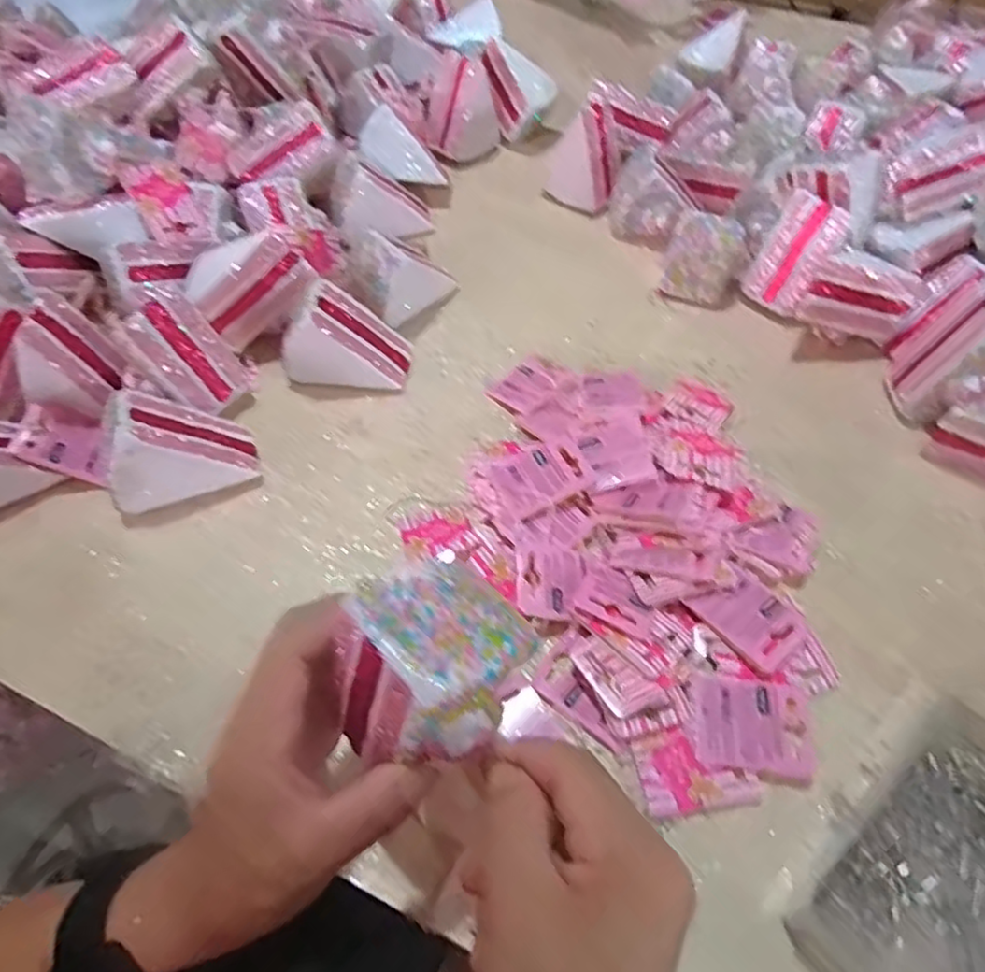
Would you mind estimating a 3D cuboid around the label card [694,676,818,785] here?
[{"bbox_3d":[0.142,0.130,0.357,0.063,0.009,0.048,7,54,2],"label":"label card"}]

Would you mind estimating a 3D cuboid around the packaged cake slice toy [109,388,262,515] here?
[{"bbox_3d":[-0.203,-0.029,0.427,0.083,0.056,0.055,-14,56,-12],"label":"packaged cake slice toy"}]

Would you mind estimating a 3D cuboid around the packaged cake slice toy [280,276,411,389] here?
[{"bbox_3d":[-0.108,-0.114,0.495,0.087,0.062,0.056,1,54,-2],"label":"packaged cake slice toy"}]

